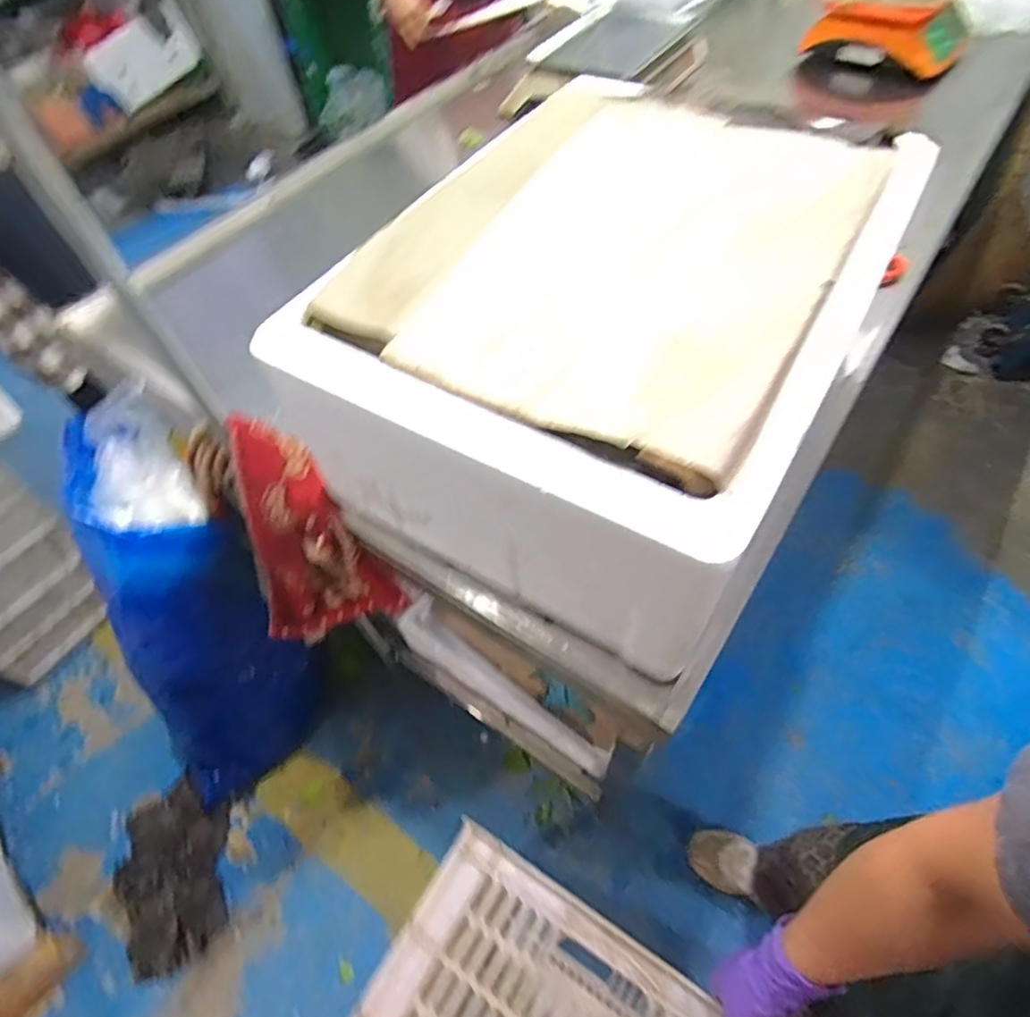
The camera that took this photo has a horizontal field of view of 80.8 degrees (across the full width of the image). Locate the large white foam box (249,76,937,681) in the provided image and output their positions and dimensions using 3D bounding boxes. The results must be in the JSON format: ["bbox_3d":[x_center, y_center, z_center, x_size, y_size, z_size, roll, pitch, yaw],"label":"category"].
[{"bbox_3d":[0.091,-0.185,0.646,0.442,0.272,0.528,24,61,20],"label":"large white foam box"}]

